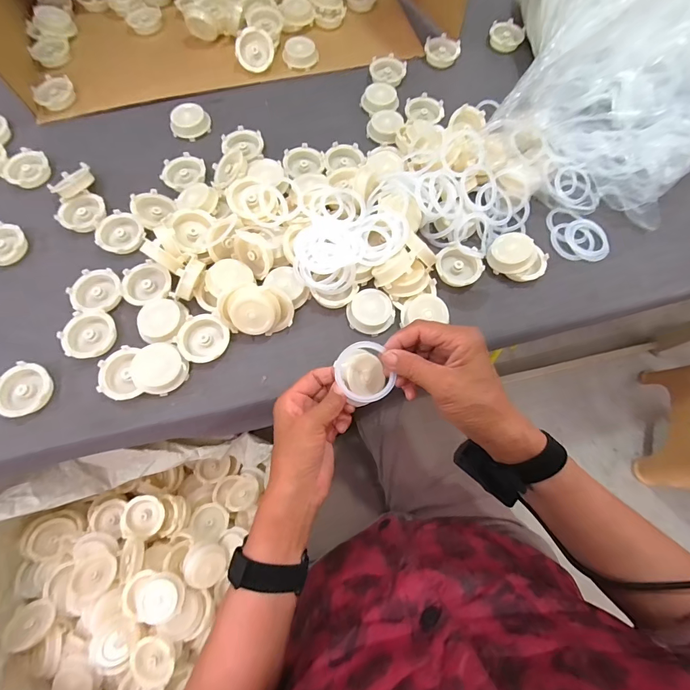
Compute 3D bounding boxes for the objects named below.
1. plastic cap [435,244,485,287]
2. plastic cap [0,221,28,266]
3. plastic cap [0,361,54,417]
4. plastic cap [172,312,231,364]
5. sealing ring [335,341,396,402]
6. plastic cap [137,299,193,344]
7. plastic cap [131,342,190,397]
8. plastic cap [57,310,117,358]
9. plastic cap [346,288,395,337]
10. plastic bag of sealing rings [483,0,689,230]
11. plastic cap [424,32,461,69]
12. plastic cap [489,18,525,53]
[{"bbox_3d":[0.144,-0.101,0.462,0.056,0.014,0.056,1,71,-2],"label":"plastic cap"},{"bbox_3d":[-0.443,-0.130,0.466,0.056,0.012,0.056,1,71,-2],"label":"plastic cap"},{"bbox_3d":[-0.356,0.050,0.398,0.057,0.017,0.059,1,71,-2],"label":"plastic cap"},{"bbox_3d":[-0.164,-0.009,0.421,0.057,0.016,0.057,1,71,-2],"label":"plastic cap"},{"bbox_3d":[0.017,0.026,0.340,0.049,0.006,0.058,-24,98,1],"label":"sealing ring"},{"bbox_3d":[-0.213,-0.029,0.422,0.046,0.017,0.053,20,71,5],"label":"plastic cap"},{"bbox_3d":[-0.207,0.026,0.404,0.055,0.021,0.055,1,71,-2],"label":"plastic cap"},{"bbox_3d":[-0.297,-0.013,0.419,0.056,0.011,0.057,1,71,-2],"label":"plastic cap"},{"bbox_3d":[0.032,-0.040,0.438,0.052,0.019,0.052,1,71,-2],"label":"plastic cap"},{"bbox_3d":[0.383,-0.375,0.501,0.299,0.135,0.395,21,71,5],"label":"plastic bag of sealing rings"},{"bbox_3d":[0.161,-0.494,0.607,0.058,0.011,0.066,31,73,9],"label":"plastic cap"},{"bbox_3d":[0.283,-0.542,0.635,0.058,0.019,0.058,15,71,3],"label":"plastic cap"}]

